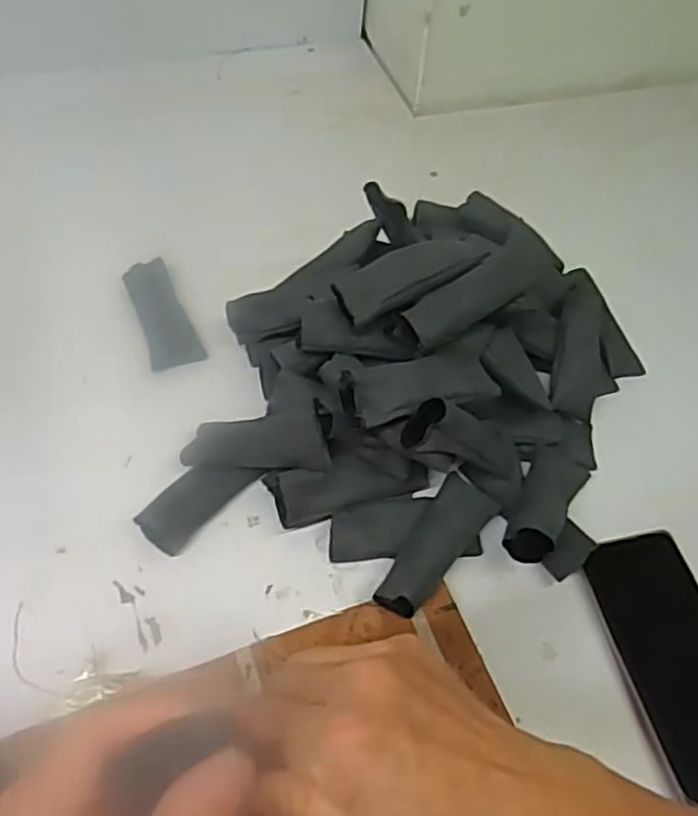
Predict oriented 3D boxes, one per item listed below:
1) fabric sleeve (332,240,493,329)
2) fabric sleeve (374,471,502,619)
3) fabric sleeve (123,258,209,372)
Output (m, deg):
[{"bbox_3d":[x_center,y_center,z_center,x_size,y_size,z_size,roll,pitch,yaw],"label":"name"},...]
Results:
[{"bbox_3d":[0.042,-0.089,0.465,0.101,0.021,0.046,-23,60,-20],"label":"fabric sleeve"},{"bbox_3d":[0.057,0.090,0.452,0.036,0.025,0.102,31,58,17],"label":"fabric sleeve"},{"bbox_3d":[-0.152,-0.079,0.566,0.040,0.019,0.100,-17,58,-15],"label":"fabric sleeve"}]

